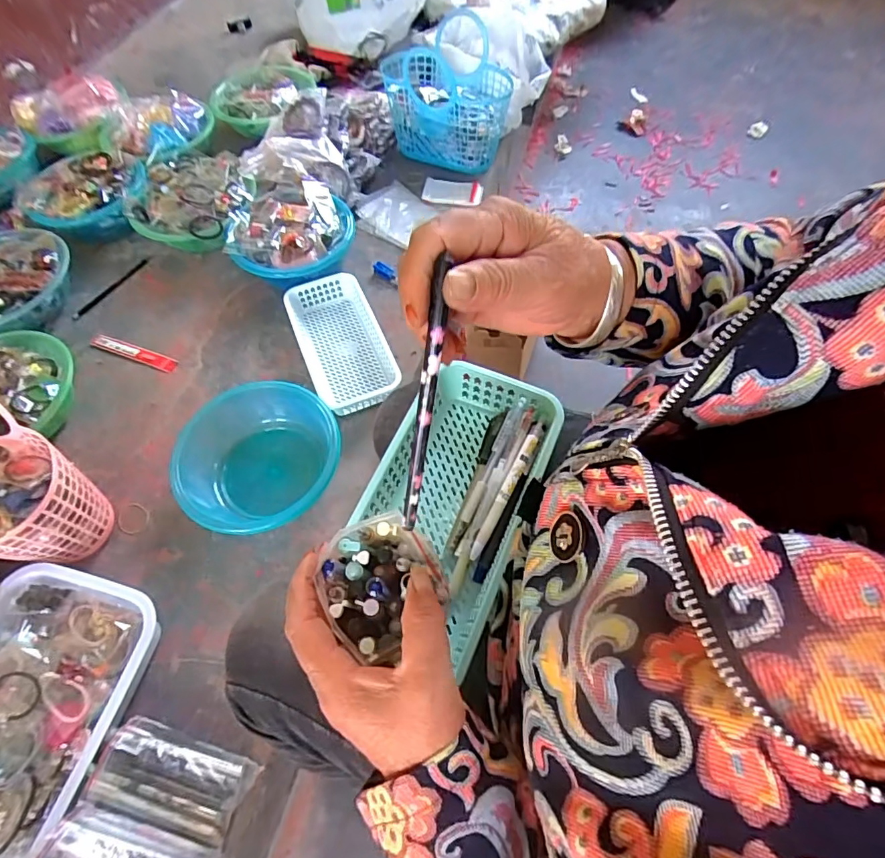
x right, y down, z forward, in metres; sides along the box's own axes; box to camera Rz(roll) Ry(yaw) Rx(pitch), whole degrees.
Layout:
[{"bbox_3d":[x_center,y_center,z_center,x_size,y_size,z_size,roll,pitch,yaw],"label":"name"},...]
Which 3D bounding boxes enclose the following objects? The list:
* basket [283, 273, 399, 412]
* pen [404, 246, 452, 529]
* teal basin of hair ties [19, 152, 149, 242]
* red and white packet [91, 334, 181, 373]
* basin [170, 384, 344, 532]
[{"bbox_3d":[-0.166,-0.144,0.817,0.138,0.051,0.269,-22,63,-10],"label":"basket"},{"bbox_3d":[-0.009,-0.010,0.239,0.008,0.137,0.007,12,22,8],"label":"pen"},{"bbox_3d":[-0.716,-0.461,0.973,0.241,0.083,0.179,-11,61,-5],"label":"teal basin of hair ties"},{"bbox_3d":[-0.537,-0.133,0.847,0.174,0.004,0.026,18,63,11],"label":"red and white packet"},{"bbox_3d":[-0.252,0.046,0.691,0.215,0.081,0.205,-1,61,1],"label":"basin"}]

